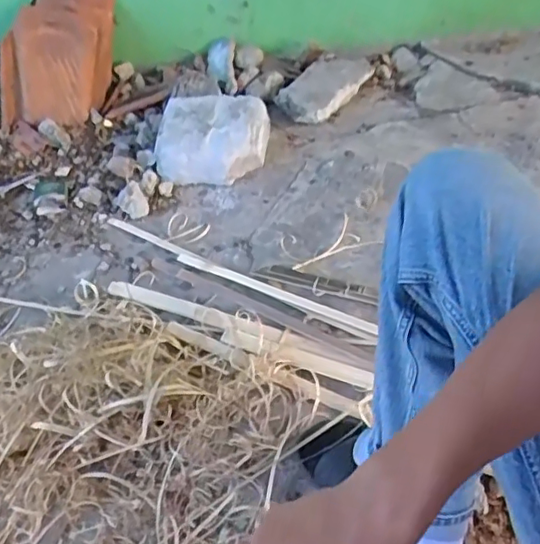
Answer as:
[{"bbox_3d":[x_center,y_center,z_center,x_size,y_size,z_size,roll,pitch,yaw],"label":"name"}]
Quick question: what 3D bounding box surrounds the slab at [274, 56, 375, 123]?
[{"bbox_3d":[0.140,-0.473,1.438,0.140,0.065,0.274,27,57,26],"label":"slab"}]

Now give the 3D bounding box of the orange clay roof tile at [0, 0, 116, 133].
[{"bbox_3d":[-0.523,-0.530,1.407,0.248,0.335,0.119,4,15,0],"label":"orange clay roof tile"}]

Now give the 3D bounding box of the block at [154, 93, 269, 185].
[{"bbox_3d":[-0.131,-0.306,1.312,0.245,0.100,0.209,5,50,10],"label":"block"}]

